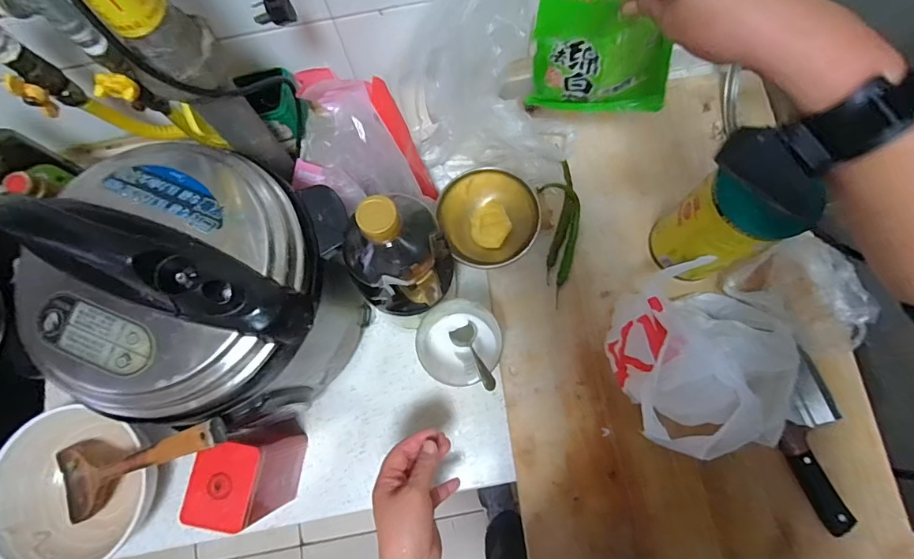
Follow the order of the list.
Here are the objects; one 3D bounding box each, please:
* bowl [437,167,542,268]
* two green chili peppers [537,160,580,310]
[{"bbox_3d":[0.041,-0.082,0.597,0.130,0.039,0.126,-9,97,-4],"label":"bowl"},{"bbox_3d":[0.145,-0.071,0.615,0.052,0.028,0.196,-5,76,1],"label":"two green chili peppers"}]

